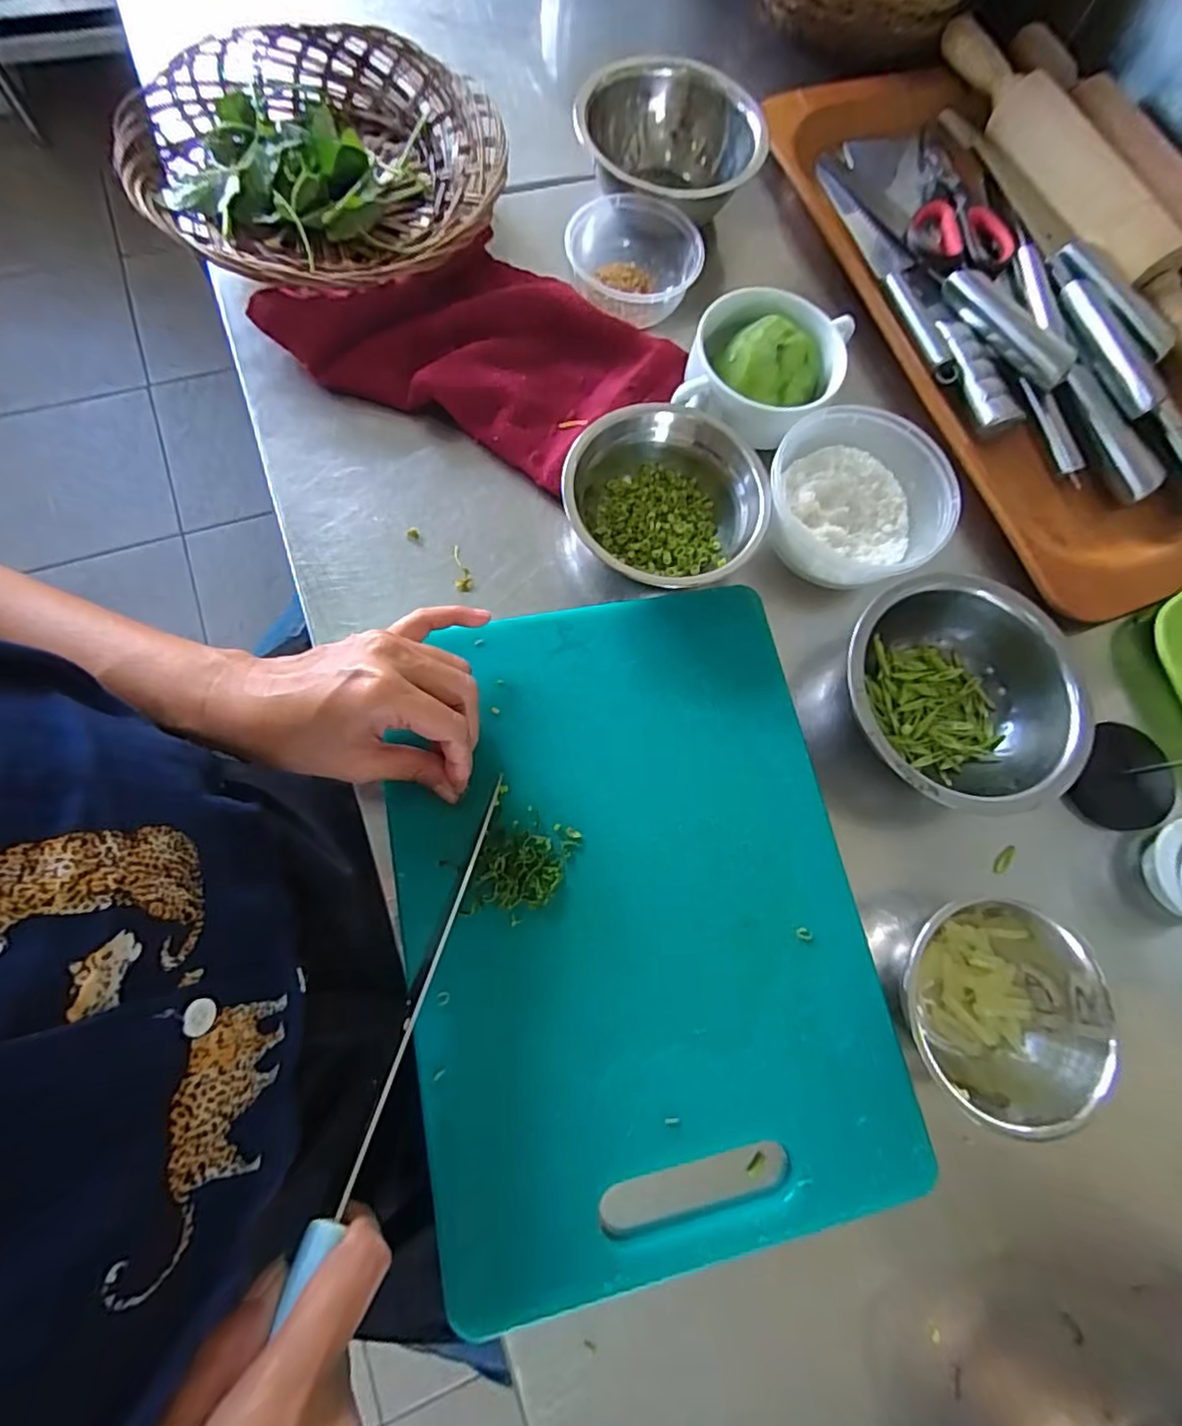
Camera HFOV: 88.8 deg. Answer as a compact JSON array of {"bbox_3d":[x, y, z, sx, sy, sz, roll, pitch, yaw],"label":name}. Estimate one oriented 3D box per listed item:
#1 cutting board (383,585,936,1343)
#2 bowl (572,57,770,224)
[{"bbox_3d":[0.021,0.100,0.332,0.241,0.017,0.340,-12,75,-5],"label":"cutting board"},{"bbox_3d":[0.058,-0.426,0.464,0.138,0.056,0.123,9,74,-2],"label":"bowl"}]

